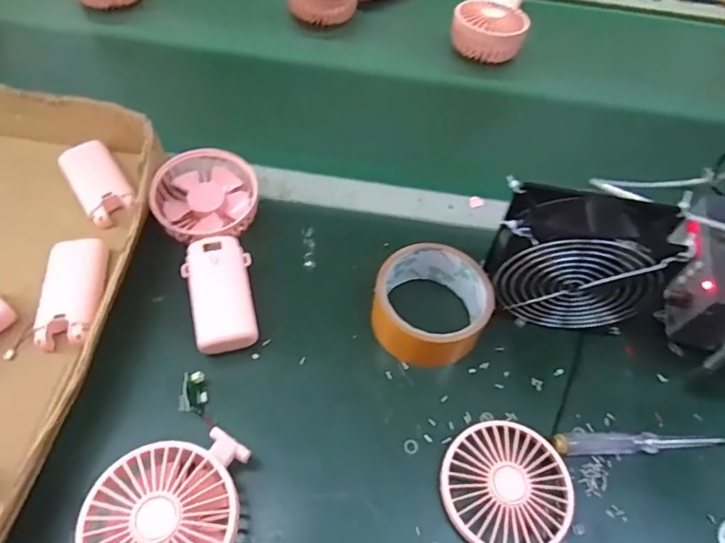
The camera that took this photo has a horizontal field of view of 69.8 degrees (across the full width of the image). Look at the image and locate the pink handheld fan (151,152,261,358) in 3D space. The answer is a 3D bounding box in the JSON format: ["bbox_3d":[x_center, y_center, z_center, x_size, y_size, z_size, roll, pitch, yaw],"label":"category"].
[{"bbox_3d":[-0.119,-0.024,0.436,0.087,0.039,0.189,-16,59,-15],"label":"pink handheld fan"}]

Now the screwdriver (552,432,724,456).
[{"bbox_3d":[0.208,0.126,0.384,0.138,0.014,0.017,1,56,-4],"label":"screwdriver"}]

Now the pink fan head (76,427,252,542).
[{"bbox_3d":[-0.120,0.152,0.322,0.087,0.046,0.093,2,56,-3],"label":"pink fan head"}]

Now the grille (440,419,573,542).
[{"bbox_3d":[0.099,0.148,0.359,0.086,0.015,0.085,2,56,-3],"label":"grille"}]

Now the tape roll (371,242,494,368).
[{"bbox_3d":[0.055,0.026,0.419,0.088,0.049,0.086,2,56,-3],"label":"tape roll"}]

